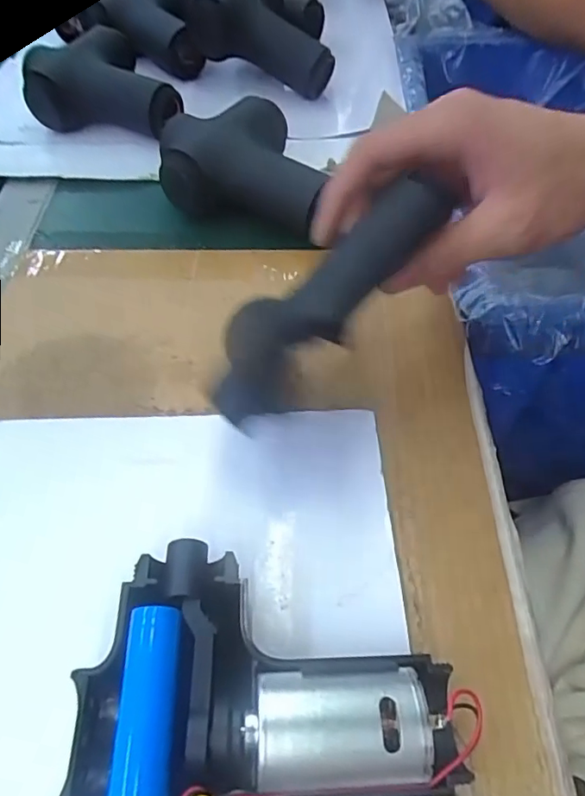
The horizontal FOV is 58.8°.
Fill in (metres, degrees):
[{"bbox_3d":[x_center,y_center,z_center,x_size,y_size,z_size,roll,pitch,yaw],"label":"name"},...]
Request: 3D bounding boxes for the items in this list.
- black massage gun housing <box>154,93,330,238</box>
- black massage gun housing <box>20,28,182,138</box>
[{"bbox_3d":[-0.030,-0.175,0.387,0.115,0.051,0.094,12,55,9],"label":"black massage gun housing"},{"bbox_3d":[-0.160,-0.262,0.439,0.128,0.066,0.047,10,56,8],"label":"black massage gun housing"}]

